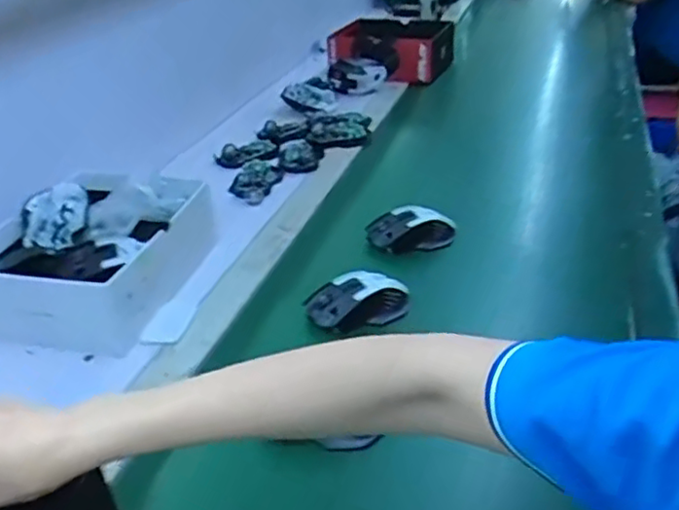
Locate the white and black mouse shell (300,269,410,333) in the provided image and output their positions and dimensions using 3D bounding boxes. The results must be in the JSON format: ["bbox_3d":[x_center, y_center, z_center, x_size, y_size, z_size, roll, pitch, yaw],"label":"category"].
[{"bbox_3d":[0.022,0.045,0.685,0.106,0.039,0.049,-13,34,-20],"label":"white and black mouse shell"}]

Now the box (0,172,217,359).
[{"bbox_3d":[-0.268,-0.007,0.753,0.201,0.081,0.243,8,33,12],"label":"box"}]

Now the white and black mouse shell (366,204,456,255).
[{"bbox_3d":[0.088,-0.032,0.793,0.106,0.041,0.051,-4,32,-7],"label":"white and black mouse shell"}]

